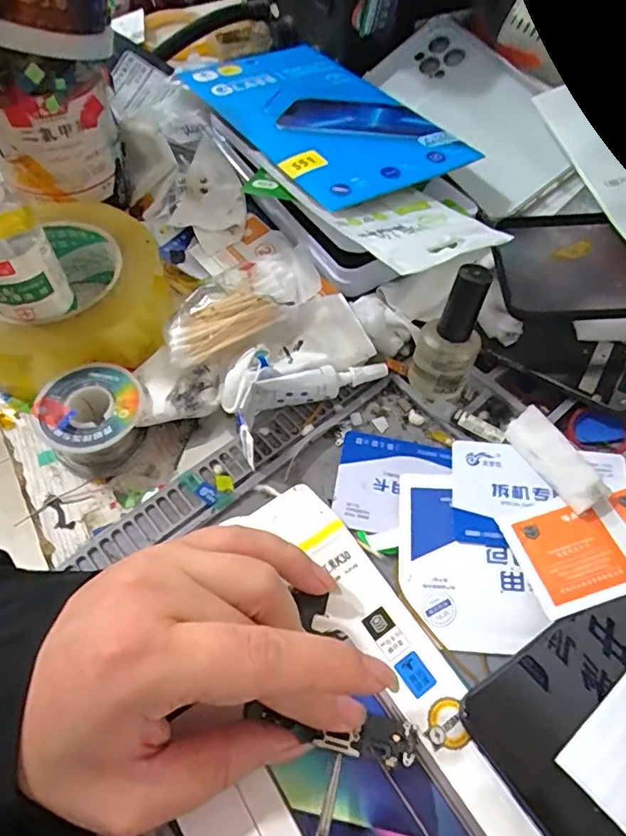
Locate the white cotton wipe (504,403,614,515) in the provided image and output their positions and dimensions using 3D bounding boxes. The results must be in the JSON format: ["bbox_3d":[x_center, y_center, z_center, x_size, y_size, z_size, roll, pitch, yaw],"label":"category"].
[{"bbox_3d":[0.119,0.021,0.265,0.023,0.010,0.055,-25,62,-16],"label":"white cotton wipe"}]

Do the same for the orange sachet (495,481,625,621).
[{"bbox_3d":[0.144,0.054,0.248,0.099,0.004,0.048,-17,52,-6],"label":"orange sachet"}]

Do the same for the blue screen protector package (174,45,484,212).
[{"bbox_3d":[0.003,-0.207,0.360,0.115,0.006,0.201,-25,57,-18],"label":"blue screen protector package"}]

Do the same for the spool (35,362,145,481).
[{"bbox_3d":[-0.116,0.001,0.285,0.051,0.032,0.047,1,58,-1],"label":"spool"}]

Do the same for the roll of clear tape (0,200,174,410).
[{"bbox_3d":[-0.152,-0.072,0.318,0.119,0.049,0.120,1,58,-1],"label":"roll of clear tape"}]

